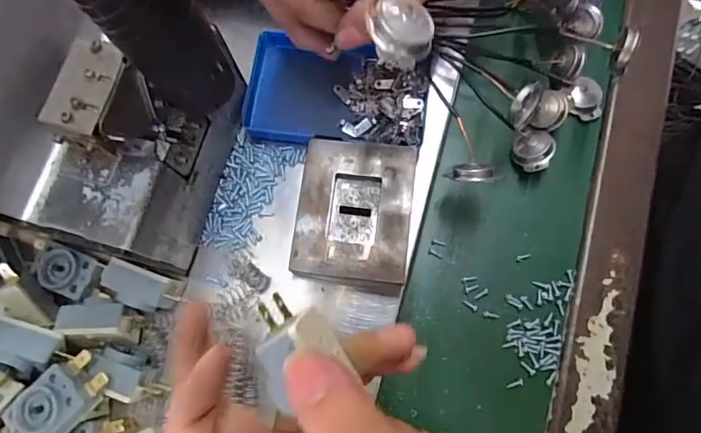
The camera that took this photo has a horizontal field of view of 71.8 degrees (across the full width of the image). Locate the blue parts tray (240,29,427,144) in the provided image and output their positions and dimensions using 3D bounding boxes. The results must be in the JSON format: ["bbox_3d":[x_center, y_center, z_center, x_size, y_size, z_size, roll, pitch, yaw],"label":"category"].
[{"bbox_3d":[-0.009,-0.079,0.311,0.112,0.014,0.068,8,77,4],"label":"blue parts tray"}]

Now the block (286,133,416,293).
[{"bbox_3d":[0.002,0.000,0.285,0.063,0.027,0.083,6,77,3],"label":"block"}]

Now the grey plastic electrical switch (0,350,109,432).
[{"bbox_3d":[-0.147,0.094,0.246,0.048,0.018,0.030,-42,79,-8],"label":"grey plastic electrical switch"}]

